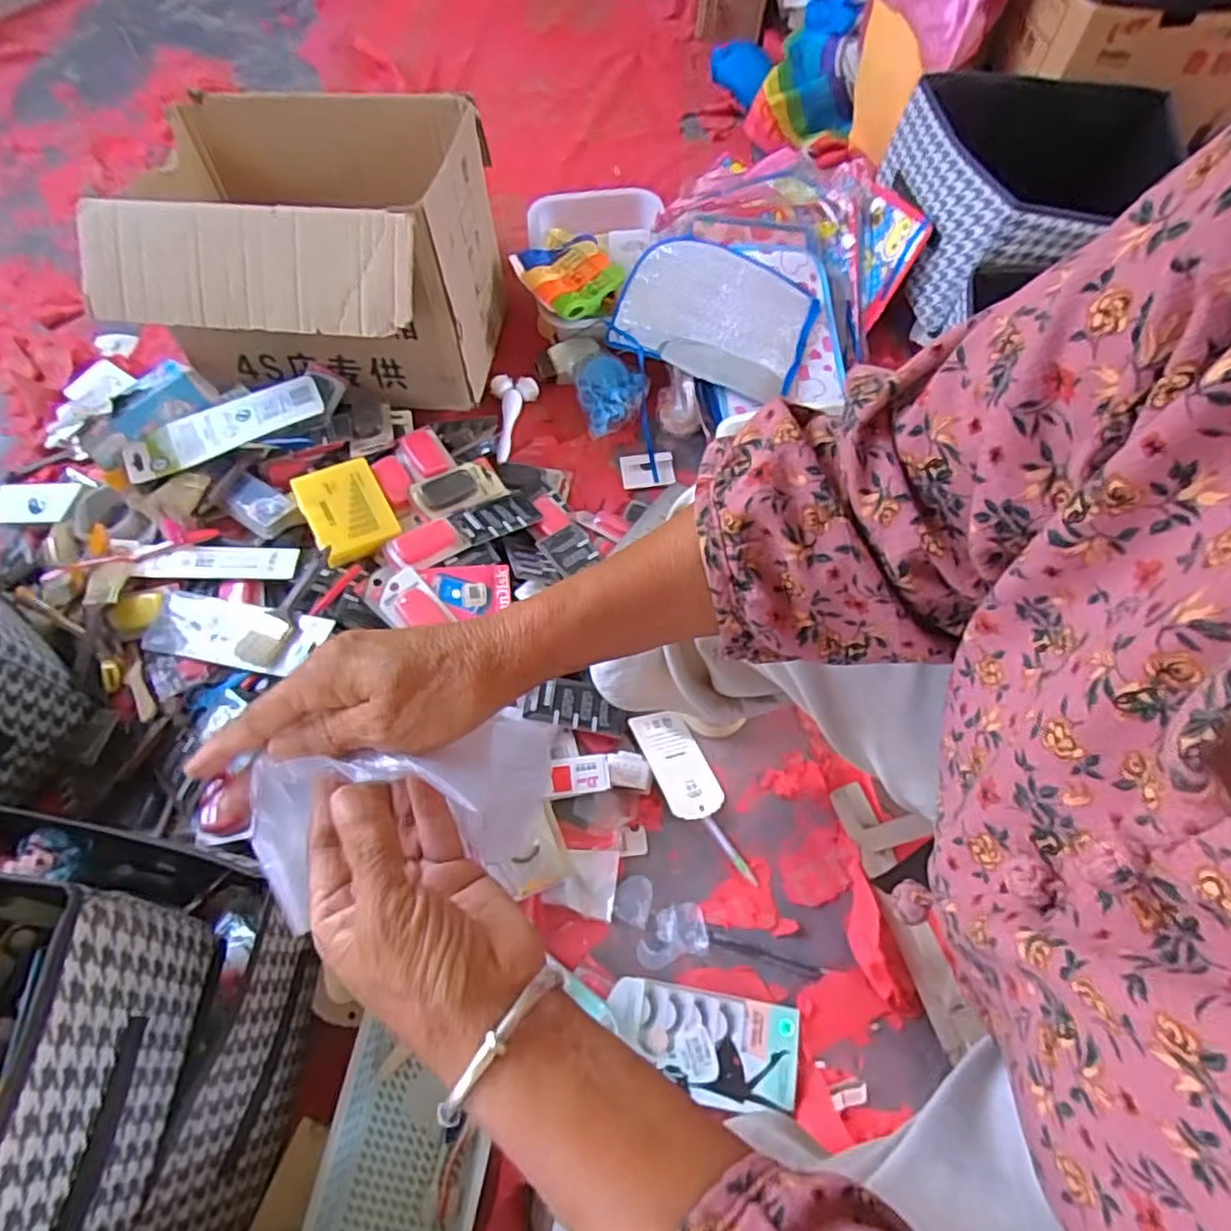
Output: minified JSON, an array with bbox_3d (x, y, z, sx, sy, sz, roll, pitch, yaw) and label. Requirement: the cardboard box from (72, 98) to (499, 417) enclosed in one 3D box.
[{"bbox_3d":[-0.375,-0.449,0.877,0.402,0.255,0.363,-1,65,-1],"label":"cardboard box"}]

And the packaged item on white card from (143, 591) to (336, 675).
[{"bbox_3d":[-0.407,0.017,0.733,0.215,0.016,0.070,8,64,18],"label":"packaged item on white card"}]

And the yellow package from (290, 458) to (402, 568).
[{"bbox_3d":[-0.313,-0.124,0.804,0.089,0.034,0.114,-27,68,-13],"label":"yellow package"}]

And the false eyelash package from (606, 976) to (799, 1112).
[{"bbox_3d":[0.081,0.401,0.646,0.174,0.016,0.087,9,65,4],"label":"false eyelash package"}]

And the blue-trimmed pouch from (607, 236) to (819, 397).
[{"bbox_3d":[0.138,-0.416,0.959,0.258,0.053,0.211,19,66,8],"label":"blue-trimmed pouch"}]

